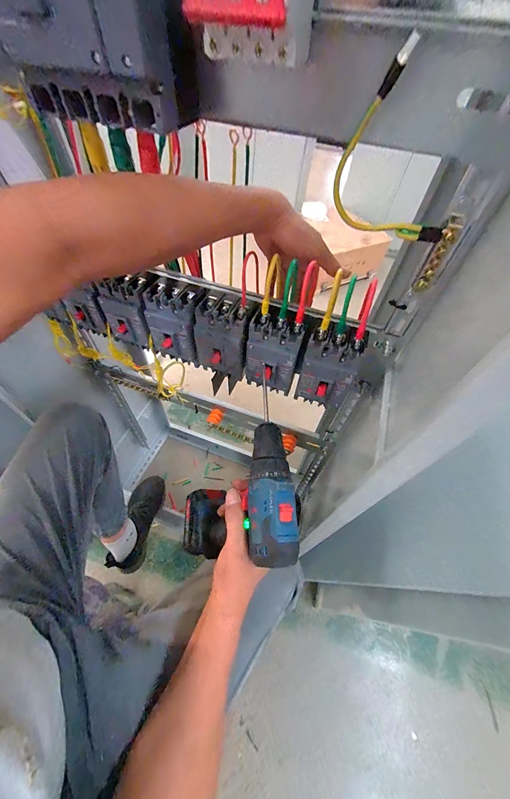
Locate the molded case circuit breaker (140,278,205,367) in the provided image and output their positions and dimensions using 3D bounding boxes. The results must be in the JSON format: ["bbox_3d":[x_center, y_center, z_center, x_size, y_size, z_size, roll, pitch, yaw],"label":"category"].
[{"bbox_3d":[-0.128,-0.124,0.458,0.084,0.119,0.069,12,55,3],"label":"molded case circuit breaker"}]

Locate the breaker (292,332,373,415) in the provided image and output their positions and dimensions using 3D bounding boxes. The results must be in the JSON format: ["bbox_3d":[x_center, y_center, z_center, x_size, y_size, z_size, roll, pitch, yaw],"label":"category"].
[{"bbox_3d":[0.108,-0.043,0.412,0.078,0.105,0.065,24,56,12],"label":"breaker"}]

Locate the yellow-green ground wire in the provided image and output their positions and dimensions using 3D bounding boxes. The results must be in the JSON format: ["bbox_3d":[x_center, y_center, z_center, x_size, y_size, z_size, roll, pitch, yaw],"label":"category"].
[{"bbox_3d":[0.131,-0.205,0.238,0.112,0.119,0.015,16,55,6],"label":"yellow-green ground wire"}]

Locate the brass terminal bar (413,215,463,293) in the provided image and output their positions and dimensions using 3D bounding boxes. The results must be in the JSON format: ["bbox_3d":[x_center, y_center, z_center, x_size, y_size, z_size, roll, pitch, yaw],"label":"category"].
[{"bbox_3d":[0.188,-0.146,0.287,0.016,0.068,0.013,30,58,15],"label":"brass terminal bar"}]

